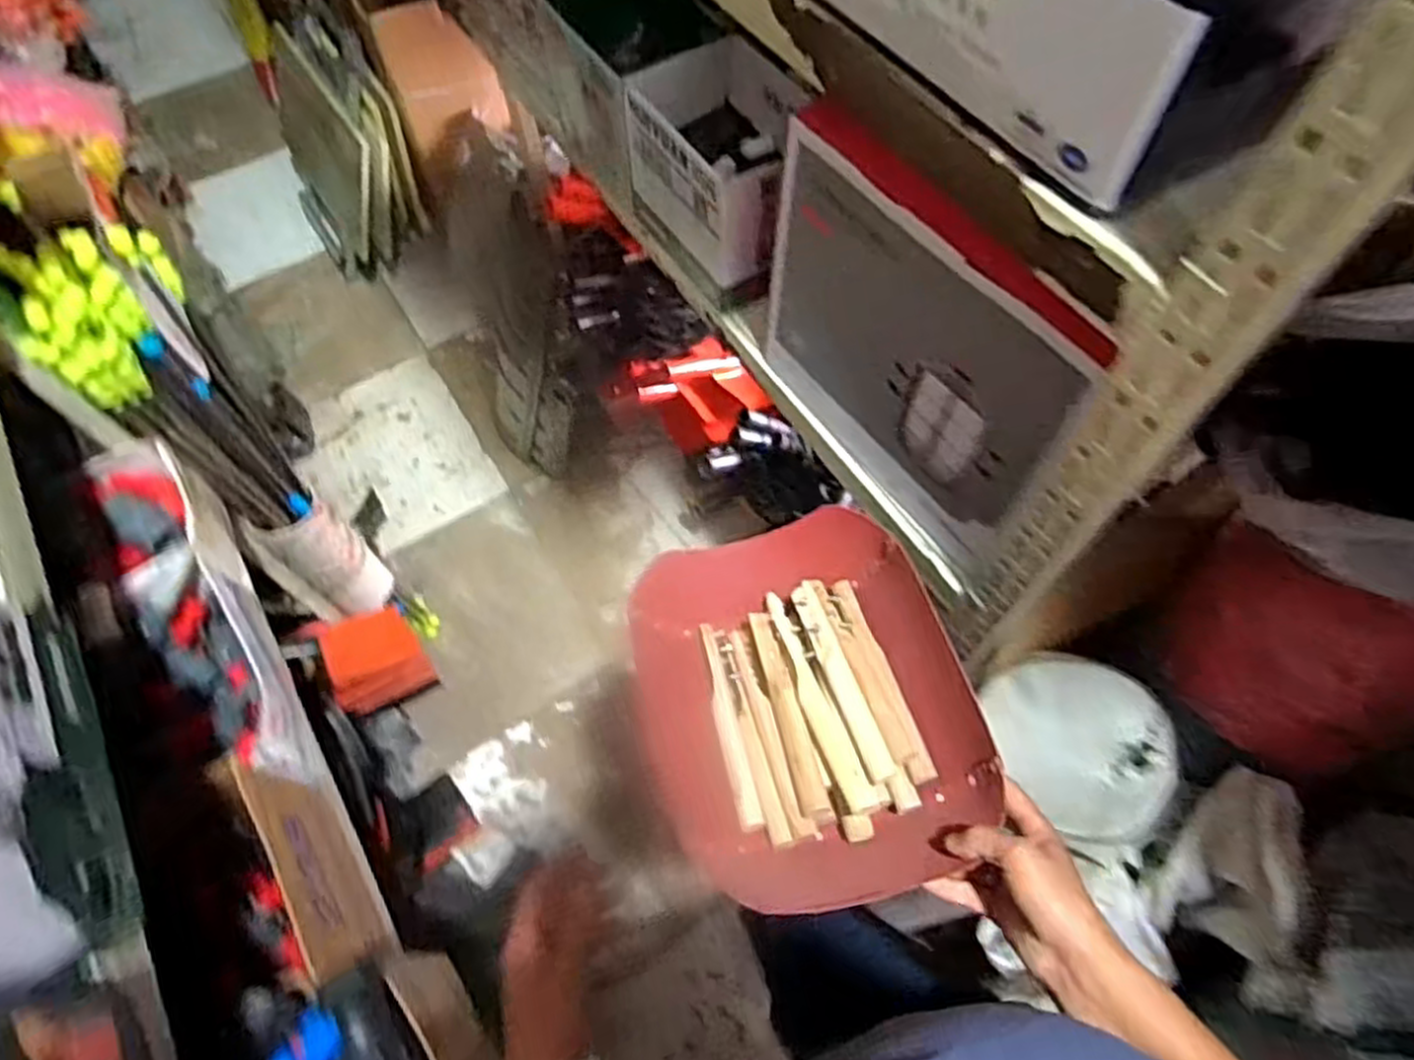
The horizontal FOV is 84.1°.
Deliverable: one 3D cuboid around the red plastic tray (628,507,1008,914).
[{"bbox_3d":[0.071,0.129,0.613,0.240,0.089,0.296,-18,64,-6],"label":"red plastic tray"}]

